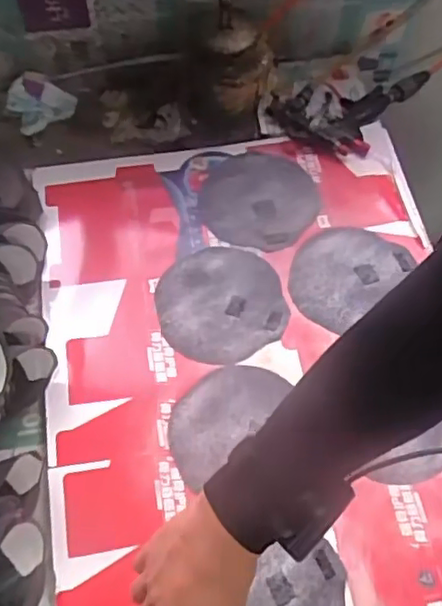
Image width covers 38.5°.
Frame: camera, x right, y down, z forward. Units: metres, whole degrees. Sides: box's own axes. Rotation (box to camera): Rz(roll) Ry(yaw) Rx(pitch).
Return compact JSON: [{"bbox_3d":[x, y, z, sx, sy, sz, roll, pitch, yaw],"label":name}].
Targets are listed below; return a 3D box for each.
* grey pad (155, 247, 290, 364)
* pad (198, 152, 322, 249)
[{"bbox_3d":[-0.001,-0.004,0.720,0.140,0.008,0.145,-12,62,-6],"label":"grey pad"},{"bbox_3d":[0.049,-0.129,0.795,0.145,0.013,0.146,11,62,7],"label":"pad"}]

